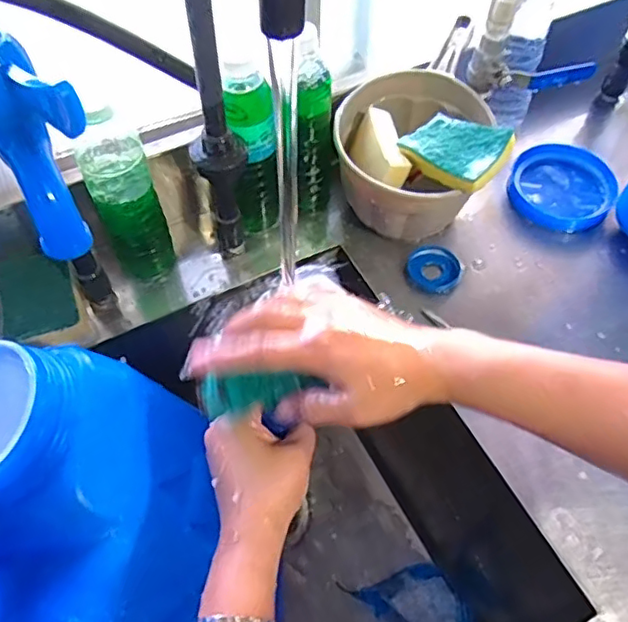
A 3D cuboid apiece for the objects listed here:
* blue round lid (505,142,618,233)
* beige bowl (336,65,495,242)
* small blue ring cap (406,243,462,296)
[{"bbox_3d":[0.293,-0.146,0.710,0.117,0.017,0.122,0,65,1],"label":"blue round lid"},{"bbox_3d":[0.103,-0.163,0.656,0.150,0.124,0.162,0,56,0],"label":"beige bowl"},{"bbox_3d":[0.131,-0.046,0.649,0.058,0.016,0.054,0,56,0],"label":"small blue ring cap"}]

